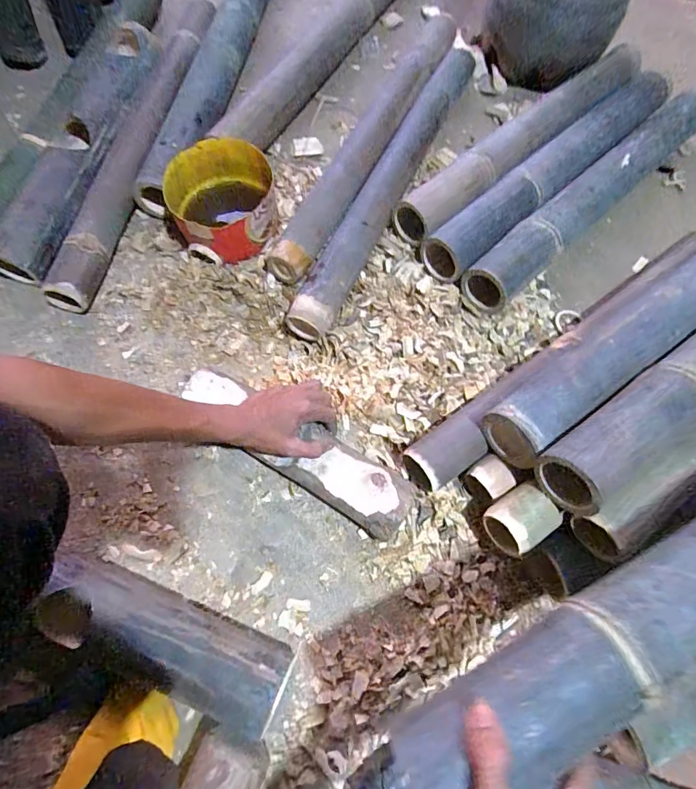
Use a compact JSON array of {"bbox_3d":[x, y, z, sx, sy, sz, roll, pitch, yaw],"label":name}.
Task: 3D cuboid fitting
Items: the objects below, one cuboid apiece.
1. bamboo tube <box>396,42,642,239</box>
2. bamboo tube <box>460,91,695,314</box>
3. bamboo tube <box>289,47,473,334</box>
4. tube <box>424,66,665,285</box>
[{"bbox_3d":[0.283,-0.401,0.683,0.525,0.068,0.074,-38,75,-15],"label":"bamboo tube"},{"bbox_3d":[0.380,-0.307,0.653,0.536,0.069,0.068,-40,76,-15],"label":"bamboo tube"},{"bbox_3d":[0.071,-0.343,0.671,0.062,0.075,0.598,26,71,7],"label":"bamboo tube"},{"bbox_3d":[0.321,-0.347,0.668,0.536,0.064,0.071,-39,76,-15],"label":"tube"}]

